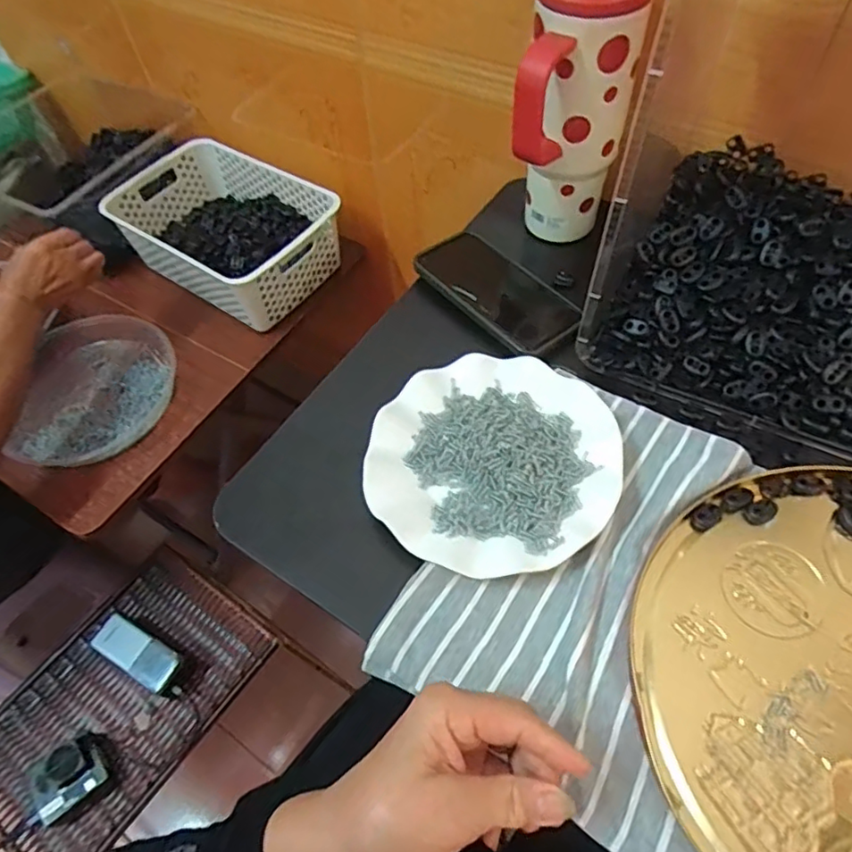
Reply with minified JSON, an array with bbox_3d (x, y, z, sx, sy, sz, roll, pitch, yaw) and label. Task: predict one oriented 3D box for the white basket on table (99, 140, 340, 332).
[{"bbox_3d":[-0.293,-0.286,0.883,0.318,0.122,0.211,33,65,23],"label":"white basket on table"}]

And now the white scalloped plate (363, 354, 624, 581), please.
[{"bbox_3d":[0.049,0.023,0.441,0.177,0.020,0.176,-2,57,3],"label":"white scalloped plate"}]

